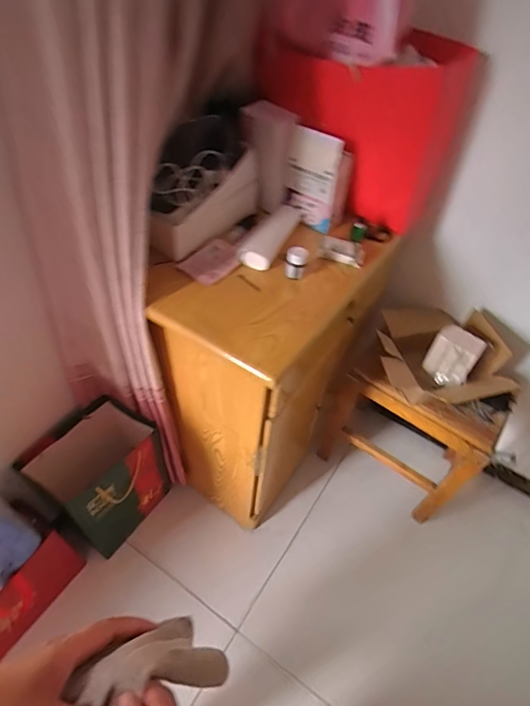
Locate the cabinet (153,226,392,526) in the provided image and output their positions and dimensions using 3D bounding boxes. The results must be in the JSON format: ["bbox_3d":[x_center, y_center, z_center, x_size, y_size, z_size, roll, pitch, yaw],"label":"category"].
[{"bbox_3d":[-0.005,0.059,1.019,0.279,0.692,0.401,34,56,19],"label":"cabinet"}]

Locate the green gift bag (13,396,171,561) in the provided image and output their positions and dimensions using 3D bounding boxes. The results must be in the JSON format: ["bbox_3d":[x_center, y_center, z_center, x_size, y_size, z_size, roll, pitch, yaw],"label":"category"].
[{"bbox_3d":[-0.375,0.301,1.052,0.166,0.379,0.237,38,58,21],"label":"green gift bag"}]

